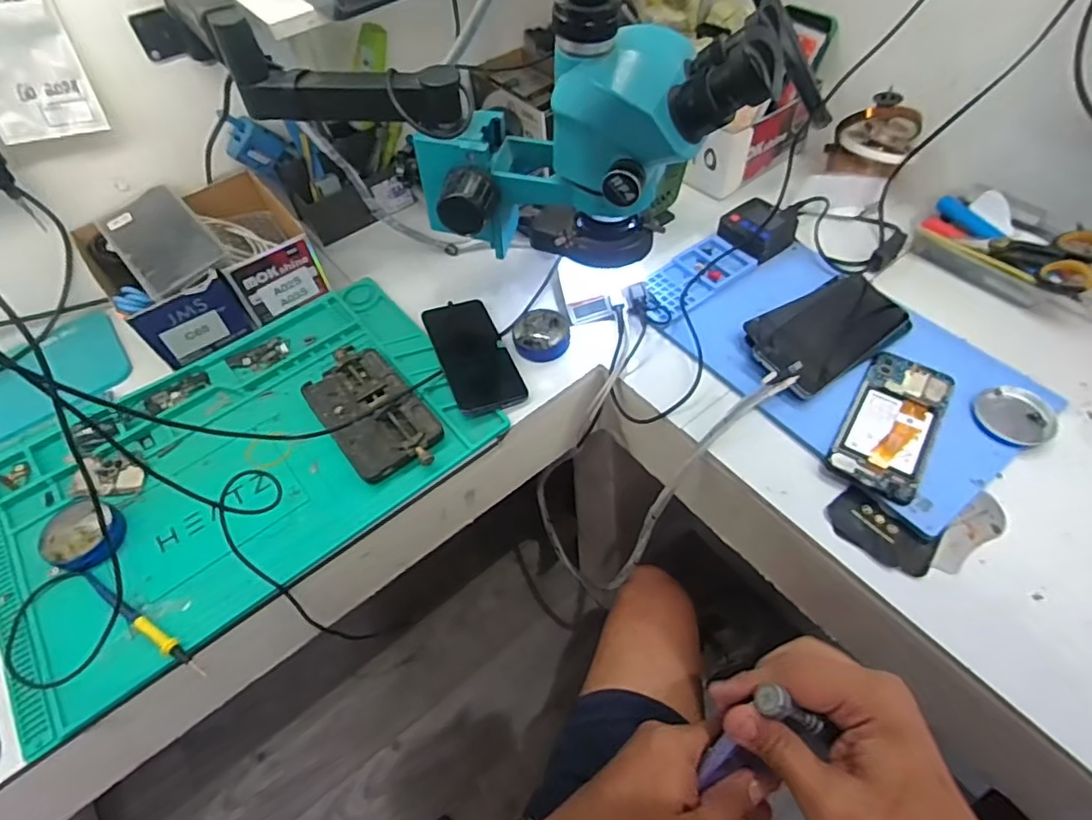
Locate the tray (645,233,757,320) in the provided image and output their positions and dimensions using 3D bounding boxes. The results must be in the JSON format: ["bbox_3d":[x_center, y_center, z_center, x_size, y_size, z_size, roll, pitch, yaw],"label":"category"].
[{"bbox_3d":[0.173,-0.156,0.670,0.129,0.009,0.069,-35,58,-20],"label":"tray"}]

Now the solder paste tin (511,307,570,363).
[{"bbox_3d":[-0.004,-0.081,0.637,0.061,0.015,0.067,-3,53,3],"label":"solder paste tin"}]

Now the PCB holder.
[{"bbox_3d":[-0.178,0.000,0.586,0.085,0.024,0.178,-34,57,-19],"label":"PCB holder"}]

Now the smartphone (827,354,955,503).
[{"bbox_3d":[0.328,0.007,0.542,0.074,0.012,0.168,27,60,23],"label":"smartphone"}]

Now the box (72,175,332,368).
[{"bbox_3d":[-0.389,-0.173,0.667,0.201,0.093,0.183,-32,57,-18],"label":"box"}]

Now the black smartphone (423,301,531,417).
[{"bbox_3d":[-0.078,-0.060,0.621,0.073,0.008,0.155,-12,52,-22],"label":"black smartphone"}]

